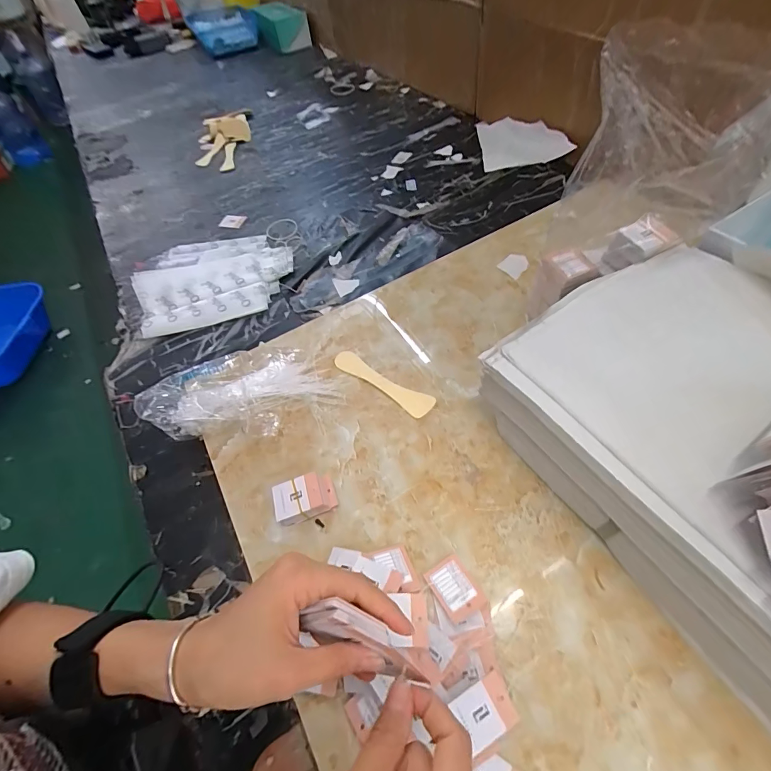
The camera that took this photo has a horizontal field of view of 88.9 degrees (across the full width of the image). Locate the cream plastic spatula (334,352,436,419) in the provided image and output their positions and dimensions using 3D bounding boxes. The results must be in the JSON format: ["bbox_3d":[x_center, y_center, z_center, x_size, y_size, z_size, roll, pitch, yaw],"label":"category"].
[{"bbox_3d":[-0.005,-0.006,0.511,0.150,0.004,0.033,32,66,26],"label":"cream plastic spatula"}]

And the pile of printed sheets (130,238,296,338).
[{"bbox_3d":[-0.294,-0.205,0.686,0.256,0.052,0.255,-10,50,0],"label":"pile of printed sheets"}]

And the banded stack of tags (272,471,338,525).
[{"bbox_3d":[-0.086,0.119,0.417,0.061,0.024,0.041,-20,55,-7],"label":"banded stack of tags"}]

